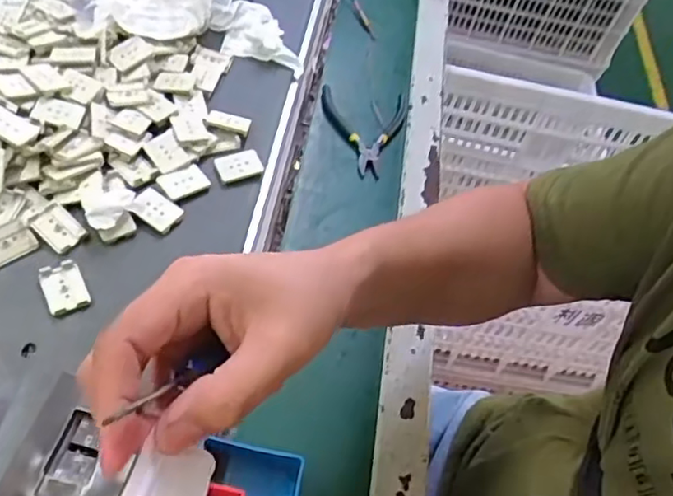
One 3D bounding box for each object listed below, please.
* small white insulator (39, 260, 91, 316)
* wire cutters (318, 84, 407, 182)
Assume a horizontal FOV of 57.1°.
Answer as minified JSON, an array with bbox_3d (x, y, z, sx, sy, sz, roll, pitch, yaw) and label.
[{"bbox_3d":[-0.197,0.028,0.446,0.028,0.004,0.041,-20,61,-25],"label":"small white insulator"},{"bbox_3d":[0.030,-0.121,0.646,0.091,0.015,0.122,6,53,-8],"label":"wire cutters"}]

